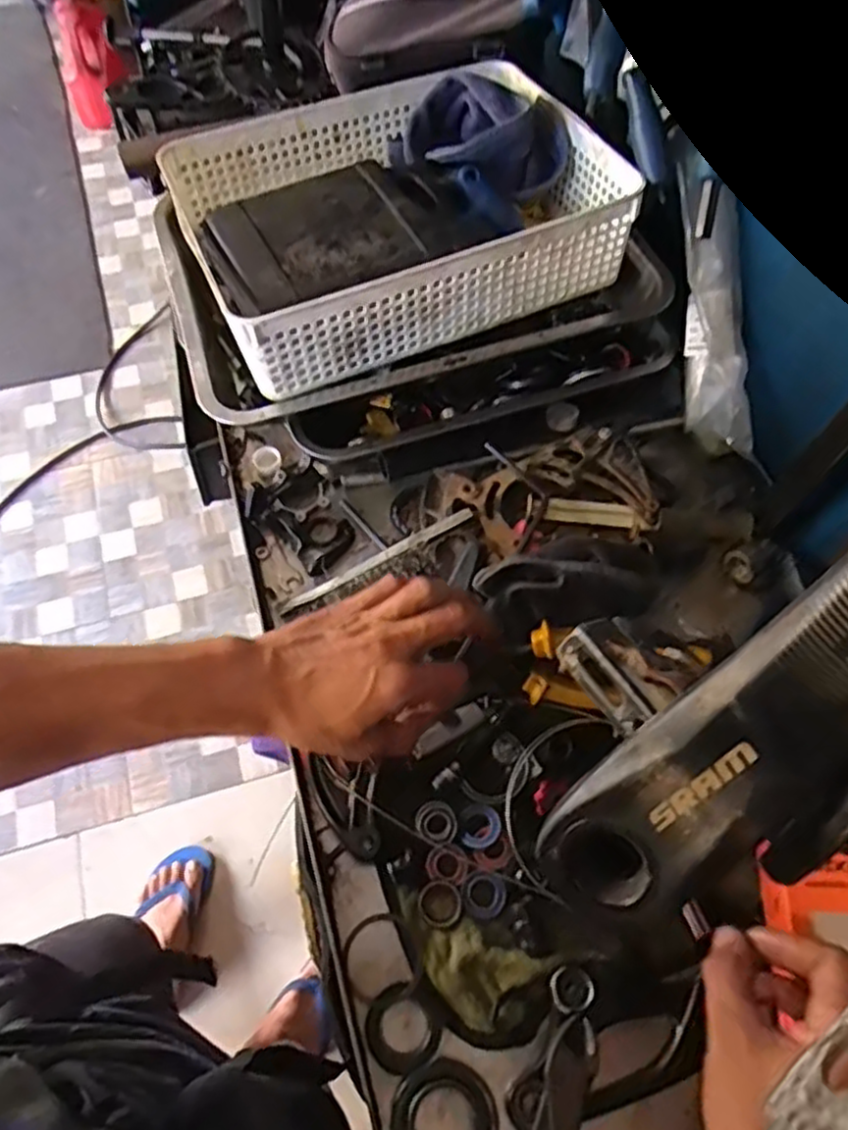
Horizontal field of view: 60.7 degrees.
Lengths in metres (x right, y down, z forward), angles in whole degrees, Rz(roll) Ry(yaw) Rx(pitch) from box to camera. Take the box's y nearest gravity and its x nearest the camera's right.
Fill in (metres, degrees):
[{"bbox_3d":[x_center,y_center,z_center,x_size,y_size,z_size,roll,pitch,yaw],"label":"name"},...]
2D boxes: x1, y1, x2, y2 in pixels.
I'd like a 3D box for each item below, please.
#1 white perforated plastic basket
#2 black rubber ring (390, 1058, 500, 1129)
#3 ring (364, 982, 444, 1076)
[{"bbox_3d":[-0.026,-0.289,0.585,0.318,0.082,0.245,-22,66,-11],"label":"white perforated plastic basket"},{"bbox_3d":[0.012,0.325,0.419,0.061,0.011,0.059,0,64,-1],"label":"black rubber ring"},{"bbox_3d":[-0.013,0.285,0.444,0.045,0.014,0.045,0,64,-1],"label":"ring"}]

